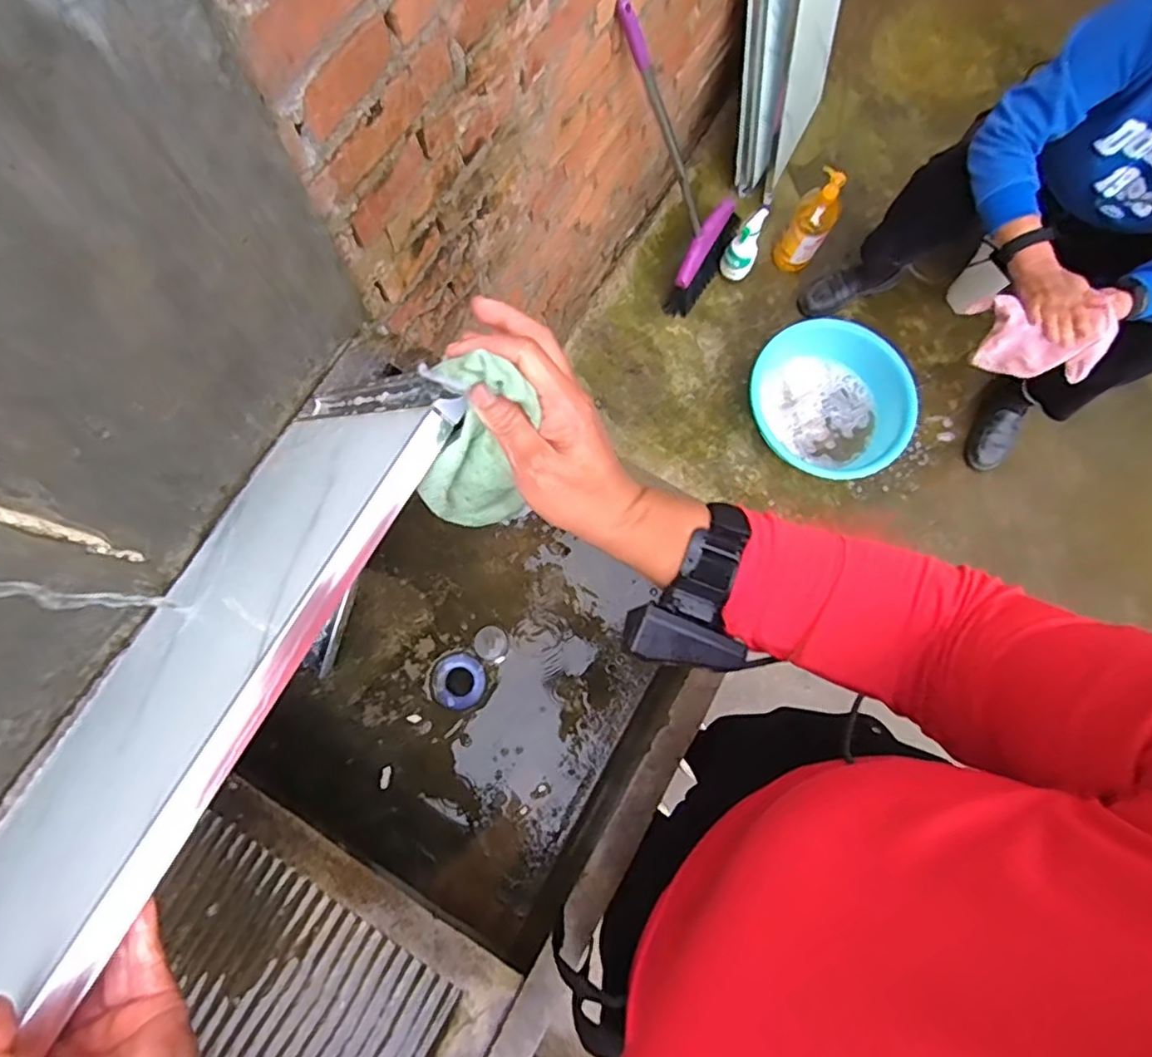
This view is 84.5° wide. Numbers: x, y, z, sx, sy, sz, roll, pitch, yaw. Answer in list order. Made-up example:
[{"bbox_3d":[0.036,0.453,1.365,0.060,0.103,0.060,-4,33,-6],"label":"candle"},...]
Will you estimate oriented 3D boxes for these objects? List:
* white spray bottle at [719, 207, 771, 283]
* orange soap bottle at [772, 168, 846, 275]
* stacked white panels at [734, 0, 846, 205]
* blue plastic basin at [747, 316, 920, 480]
[{"bbox_3d":[0.399,-0.668,1.506,0.081,0.197,0.057,18,76,3],"label":"white spray bottle"},{"bbox_3d":[0.551,-0.715,1.483,0.101,0.252,0.072,28,77,5],"label":"orange soap bottle"},{"bbox_3d":[0.465,-1.026,1.302,0.083,0.662,0.323,42,89,19],"label":"stacked white panels"},{"bbox_3d":[0.590,-0.292,1.501,0.344,0.136,0.381,-29,79,-8],"label":"blue plastic basin"}]

